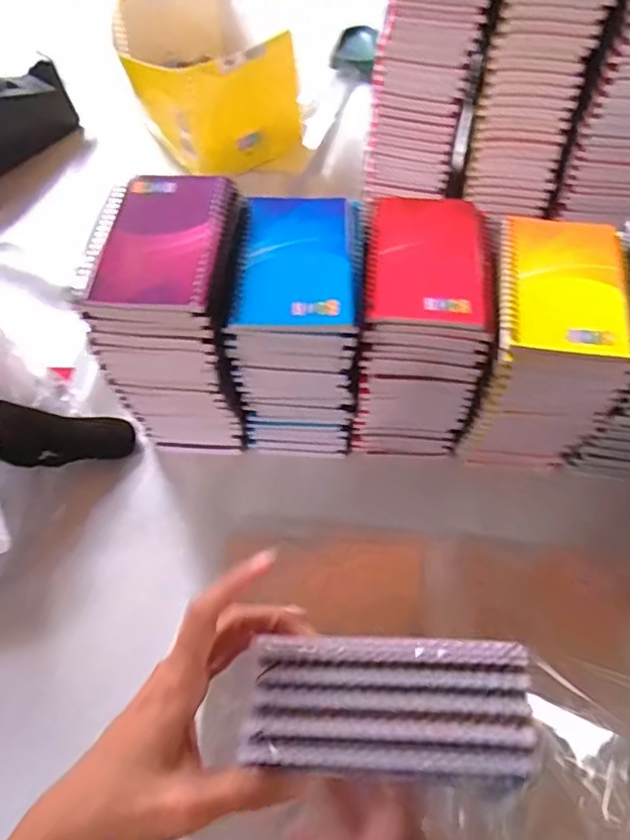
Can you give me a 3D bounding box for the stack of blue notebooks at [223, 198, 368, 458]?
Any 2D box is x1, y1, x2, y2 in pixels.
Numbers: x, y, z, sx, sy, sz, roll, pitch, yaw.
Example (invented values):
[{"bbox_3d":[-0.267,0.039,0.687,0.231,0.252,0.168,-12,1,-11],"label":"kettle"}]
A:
[{"bbox_3d":[-0.009,-0.071,0.523,0.094,0.184,0.126,4,58,3],"label":"stack of blue notebooks"}]

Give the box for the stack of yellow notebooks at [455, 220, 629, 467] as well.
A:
[{"bbox_3d":[0.182,-0.054,0.522,0.098,0.176,0.134,3,58,3],"label":"stack of yellow notebooks"}]

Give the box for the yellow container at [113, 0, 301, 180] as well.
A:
[{"bbox_3d":[-0.136,-0.438,0.795,0.198,0.143,0.233,-16,59,-9],"label":"yellow container"}]

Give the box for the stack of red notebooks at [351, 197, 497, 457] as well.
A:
[{"bbox_3d":[0.088,-0.077,0.532,0.093,0.167,0.144,5,58,4],"label":"stack of red notebooks"}]

